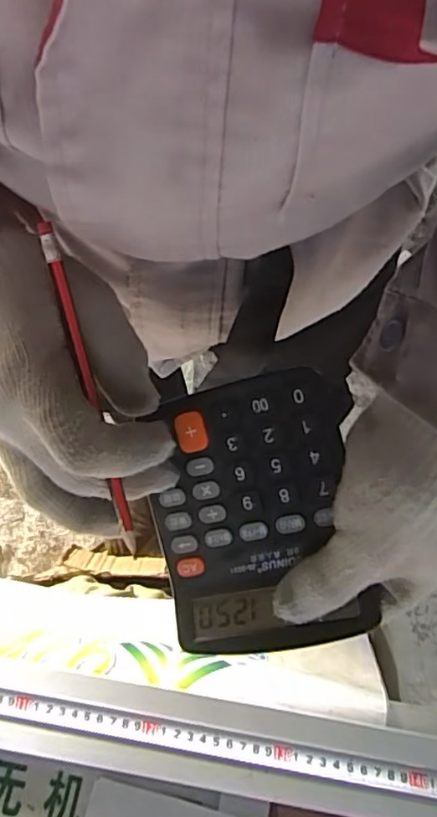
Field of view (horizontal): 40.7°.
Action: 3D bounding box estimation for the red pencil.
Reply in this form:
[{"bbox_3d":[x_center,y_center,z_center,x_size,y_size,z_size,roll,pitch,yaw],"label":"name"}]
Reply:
[{"bbox_3d":[-0.062,-0.005,0.288,0.006,0.007,0.167,-14,103,-5],"label":"red pencil"}]

